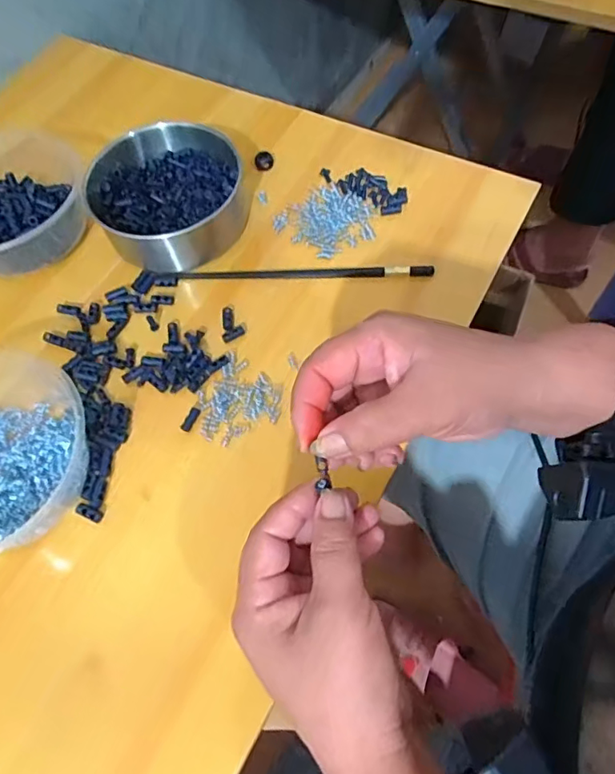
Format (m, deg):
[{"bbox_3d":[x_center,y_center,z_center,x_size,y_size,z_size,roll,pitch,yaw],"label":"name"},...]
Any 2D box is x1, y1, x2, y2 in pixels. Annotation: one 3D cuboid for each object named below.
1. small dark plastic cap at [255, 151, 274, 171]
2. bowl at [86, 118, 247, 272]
[{"bbox_3d":[-0.041,-0.215,0.493,0.017,0.009,0.018,-2,62,3],"label":"small dark plastic cap"},{"bbox_3d":[-0.118,-0.165,0.446,0.132,0.054,0.113,-19,66,-6],"label":"bowl"}]

